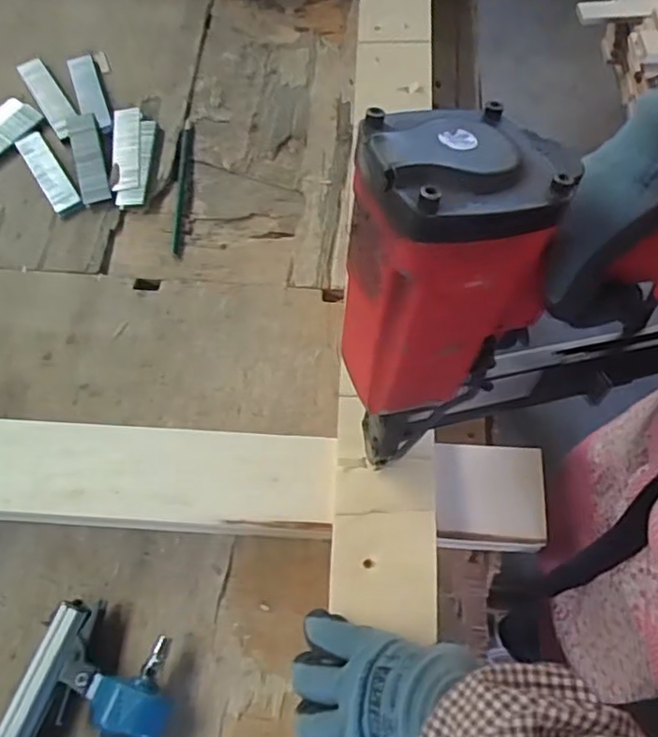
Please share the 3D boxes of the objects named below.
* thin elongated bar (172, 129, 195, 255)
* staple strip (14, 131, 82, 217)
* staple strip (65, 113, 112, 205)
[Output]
[{"bbox_3d":[-0.148,-0.182,0.622,0.012,0.008,0.153,0,68,0],"label":"thin elongated bar"},{"bbox_3d":[-0.284,-0.198,0.619,0.028,0.009,0.103,-32,71,-11],"label":"staple strip"},{"bbox_3d":[-0.243,-0.213,0.621,0.030,0.013,0.105,-17,69,-6],"label":"staple strip"}]

